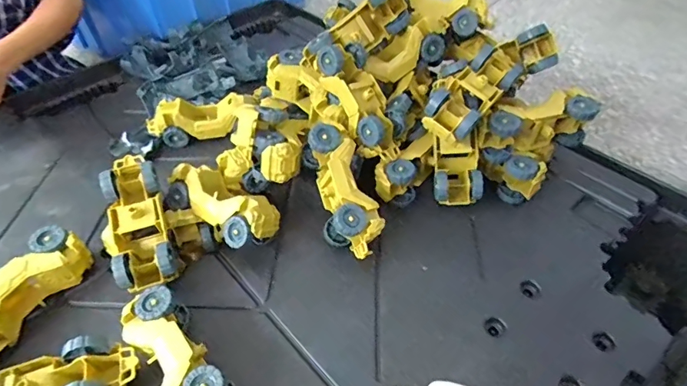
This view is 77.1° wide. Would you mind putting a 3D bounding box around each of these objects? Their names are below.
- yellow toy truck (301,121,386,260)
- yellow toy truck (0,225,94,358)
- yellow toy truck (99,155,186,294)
[{"bbox_3d":[0.002,-0.003,0.560,0.074,0.065,0.170,-15,74,-11],"label":"yellow toy truck"},{"bbox_3d":[-0.369,0.119,0.489,0.064,0.060,0.172,20,51,20],"label":"yellow toy truck"},{"bbox_3d":[-0.247,0.035,0.529,0.072,0.076,0.178,-18,65,-13],"label":"yellow toy truck"}]

